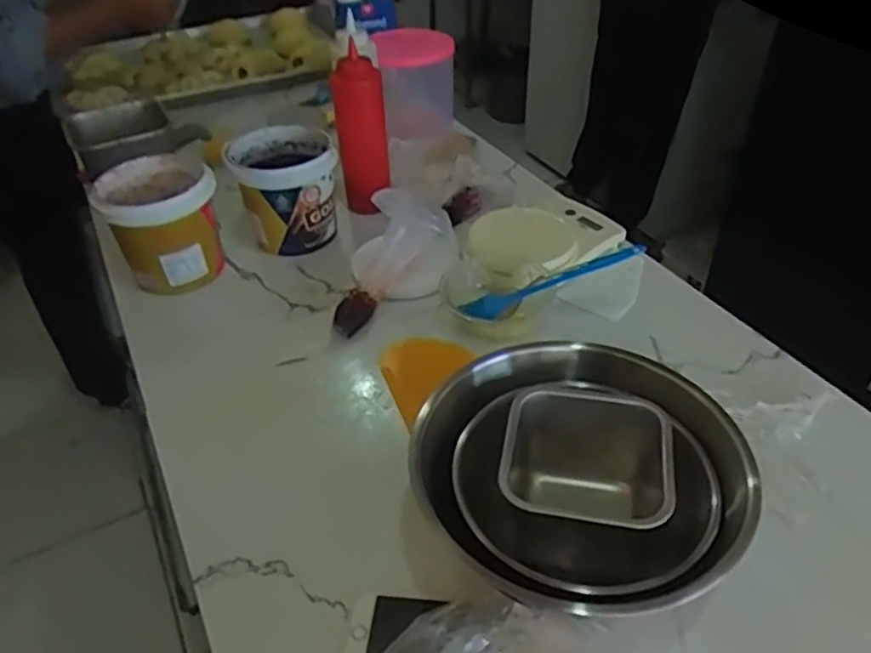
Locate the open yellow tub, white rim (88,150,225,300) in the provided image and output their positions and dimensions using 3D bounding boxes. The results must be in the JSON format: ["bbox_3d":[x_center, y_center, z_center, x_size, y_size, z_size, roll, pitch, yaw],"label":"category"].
[{"bbox_3d":[-0.321,-0.123,0.810,0.124,0.115,0.114,-28,46,-27],"label":"open yellow tub, white rim"}]

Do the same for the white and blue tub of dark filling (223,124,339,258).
[{"bbox_3d":[-0.189,-0.175,0.867,0.125,0.116,0.125,-17,42,-16],"label":"white and blue tub of dark filling"}]

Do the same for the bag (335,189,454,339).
[{"bbox_3d":[-0.051,-0.080,0.746,0.156,0.128,0.051,-24,44,-24],"label":"bag"}]

